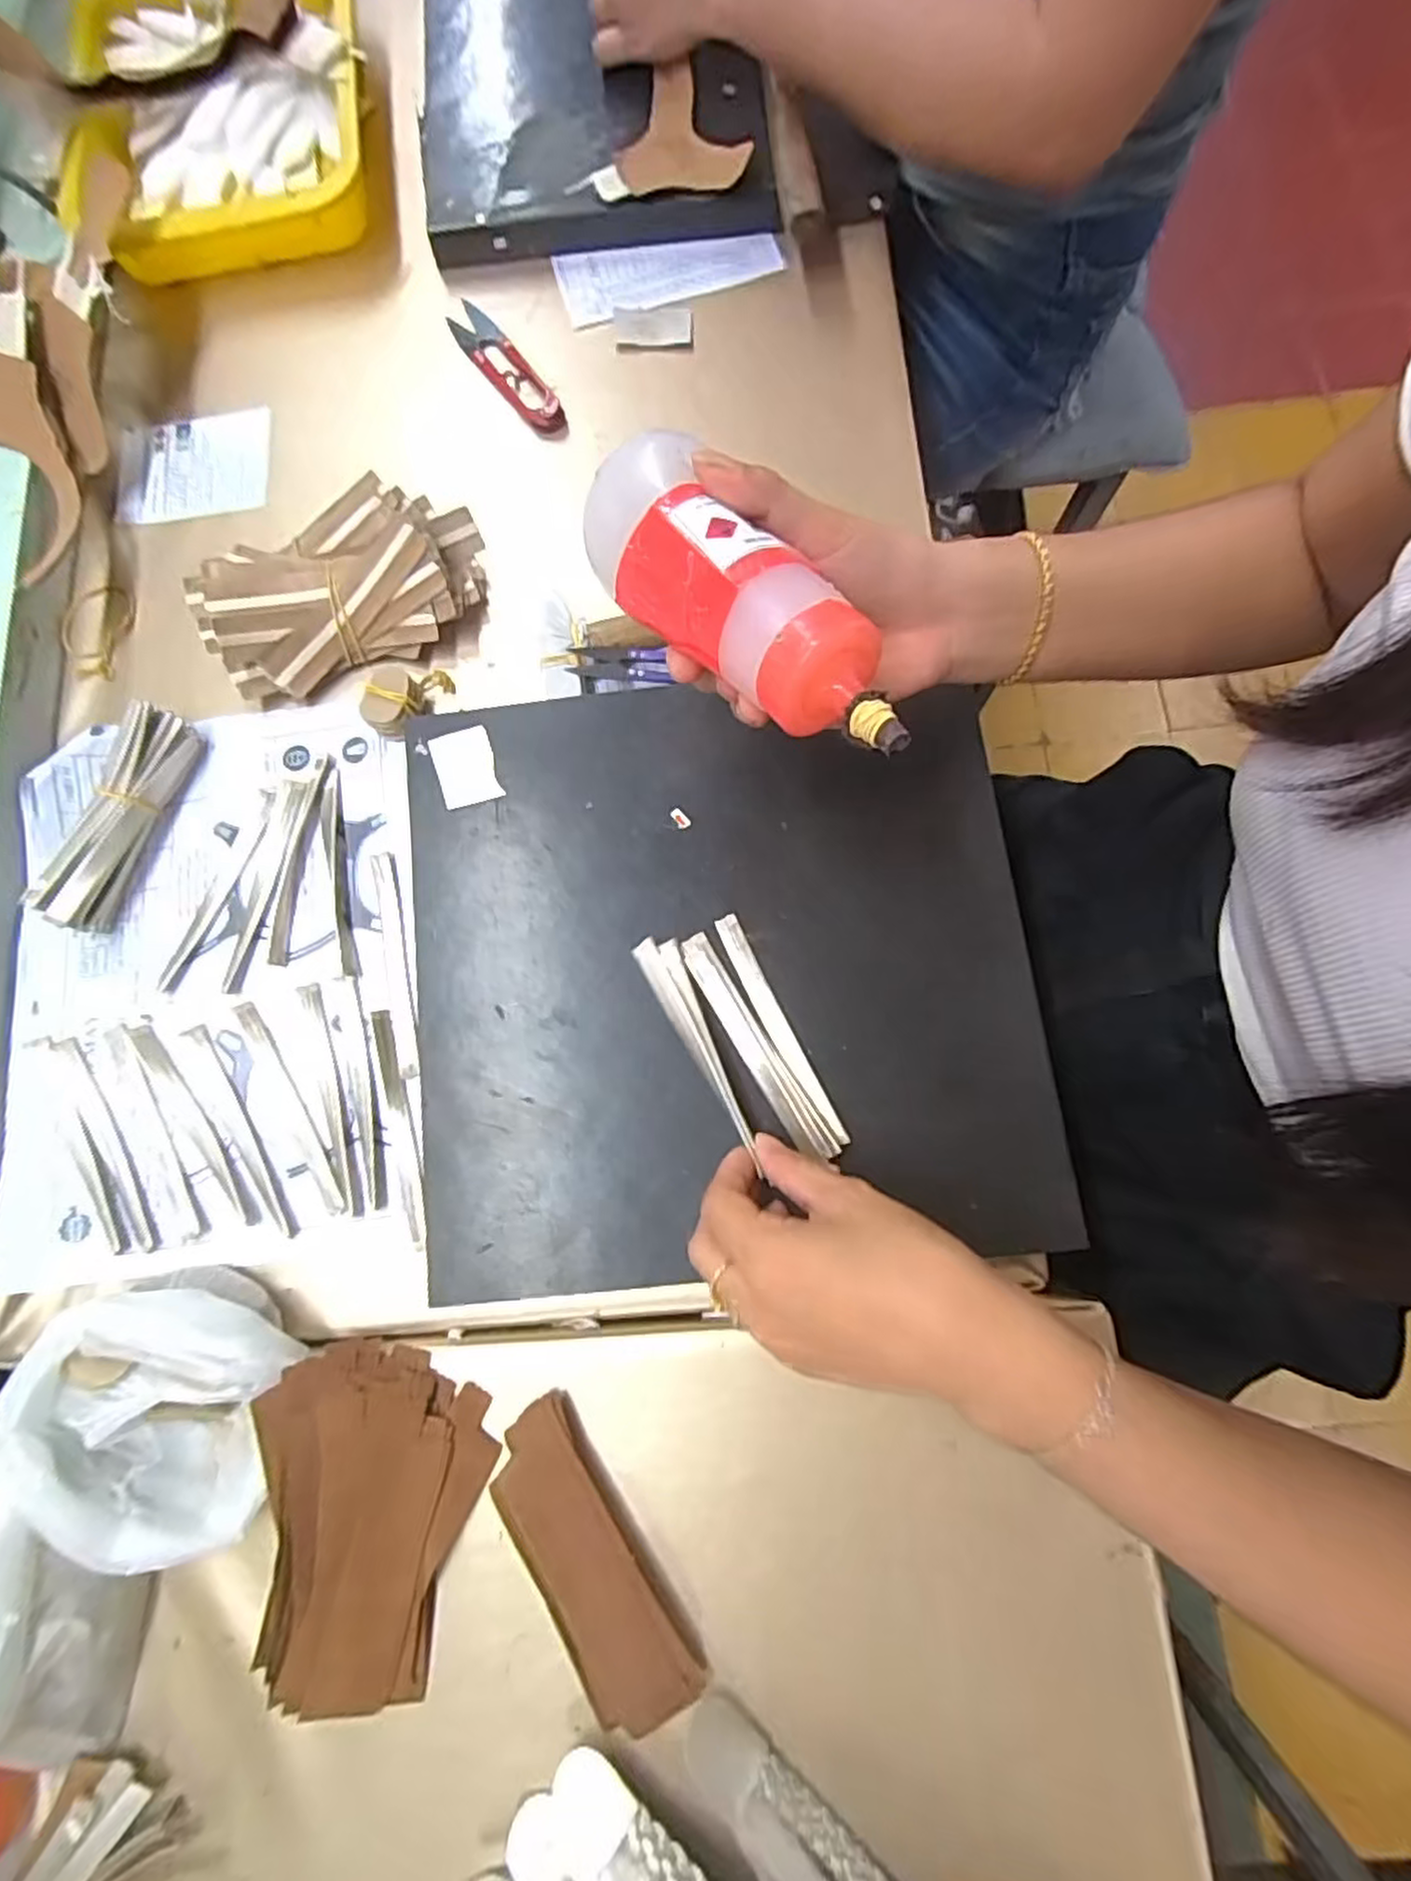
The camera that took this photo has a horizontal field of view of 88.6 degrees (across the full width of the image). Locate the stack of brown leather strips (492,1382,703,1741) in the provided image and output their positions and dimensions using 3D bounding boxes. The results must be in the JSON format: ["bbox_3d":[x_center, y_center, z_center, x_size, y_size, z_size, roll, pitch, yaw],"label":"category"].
[{"bbox_3d":[-0.052,0.278,0.323,0.049,0.012,0.131,-32,78,-4],"label":"stack of brown leather strips"}]

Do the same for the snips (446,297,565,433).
[{"bbox_3d":[-0.128,-0.372,0.462,0.031,0.016,0.119,-36,79,-5],"label":"snips"}]

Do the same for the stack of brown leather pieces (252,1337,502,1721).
[{"bbox_3d":[-0.144,0.259,0.320,0.091,0.031,0.142,-10,78,1],"label":"stack of brown leather pieces"}]

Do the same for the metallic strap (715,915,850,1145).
[{"bbox_3d":[0.035,0.041,0.349,0.014,0.004,0.119,-26,78,-7],"label":"metallic strap"}]

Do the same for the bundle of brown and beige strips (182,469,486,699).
[{"bbox_3d":[-0.208,-0.203,0.416,0.156,0.045,0.096,-29,78,-4],"label":"bundle of brown and beige strips"}]

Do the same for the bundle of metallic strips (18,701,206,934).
[{"bbox_3d":[-0.316,-0.066,0.393,0.025,0.032,0.123,19,80,7],"label":"bundle of metallic strips"}]

